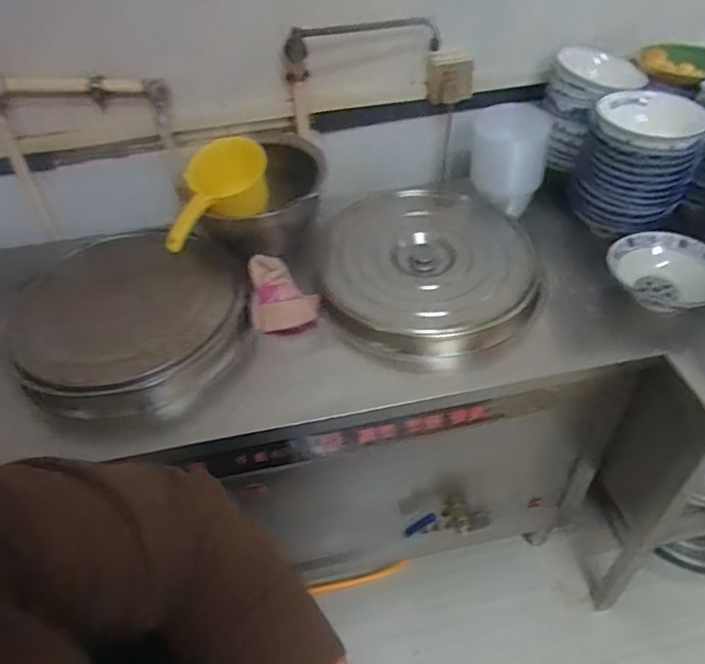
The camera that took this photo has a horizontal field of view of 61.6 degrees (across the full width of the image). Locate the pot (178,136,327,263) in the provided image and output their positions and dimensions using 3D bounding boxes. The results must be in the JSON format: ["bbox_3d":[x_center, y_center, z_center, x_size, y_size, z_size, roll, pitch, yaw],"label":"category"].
[{"bbox_3d":[-0.184,-0.277,1.205,0.250,0.140,0.247,0,46,4],"label":"pot"}]

